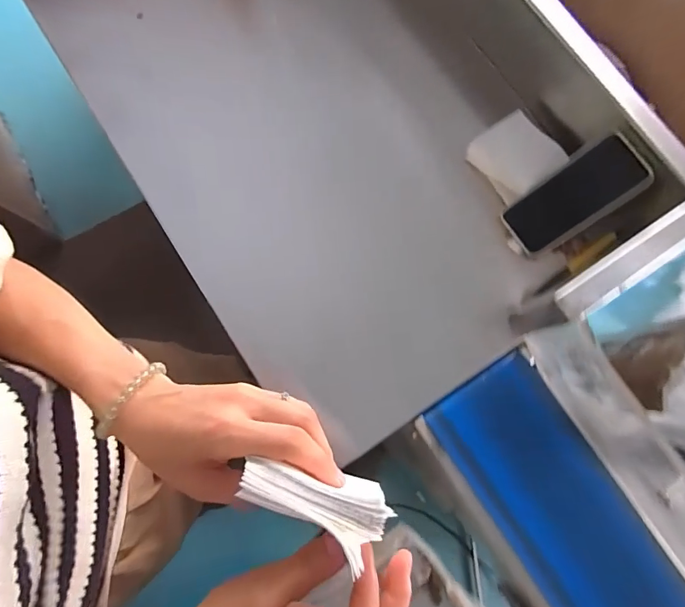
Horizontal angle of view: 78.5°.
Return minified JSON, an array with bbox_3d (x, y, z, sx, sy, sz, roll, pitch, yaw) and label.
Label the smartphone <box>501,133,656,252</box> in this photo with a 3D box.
[{"bbox_3d":[0.275,-0.125,0.502,0.151,0.005,0.068,-36,83,26],"label":"smartphone"}]

